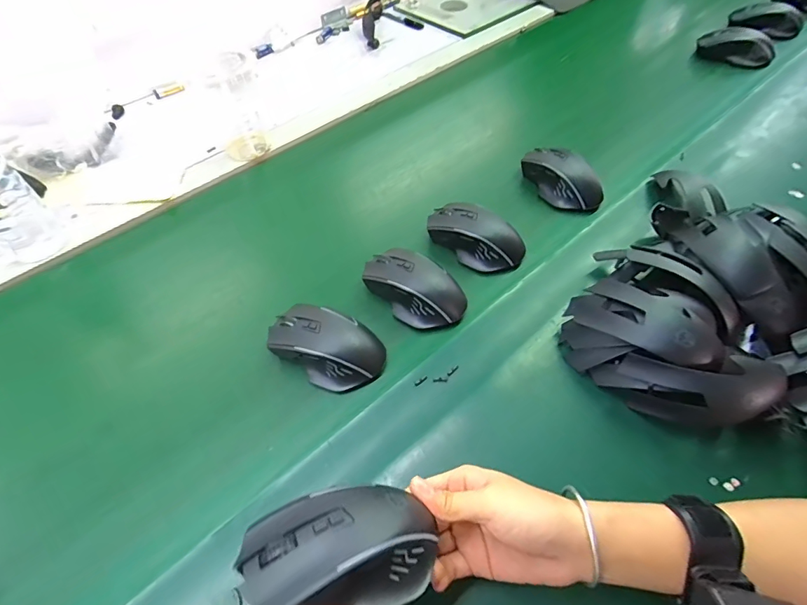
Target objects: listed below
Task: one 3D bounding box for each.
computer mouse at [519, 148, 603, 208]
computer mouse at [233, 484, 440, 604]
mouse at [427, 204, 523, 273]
[{"bbox_3d":[0.202,-0.160,0.571,0.064,0.043,0.111,-33,59,-20],"label":"computer mouse"},{"bbox_3d":[-0.038,0.146,0.260,0.105,0.050,0.057,-16,36,-5],"label":"computer mouse"},{"bbox_3d":[0.083,-0.080,0.514,0.116,0.038,0.061,31,60,22],"label":"mouse"}]

